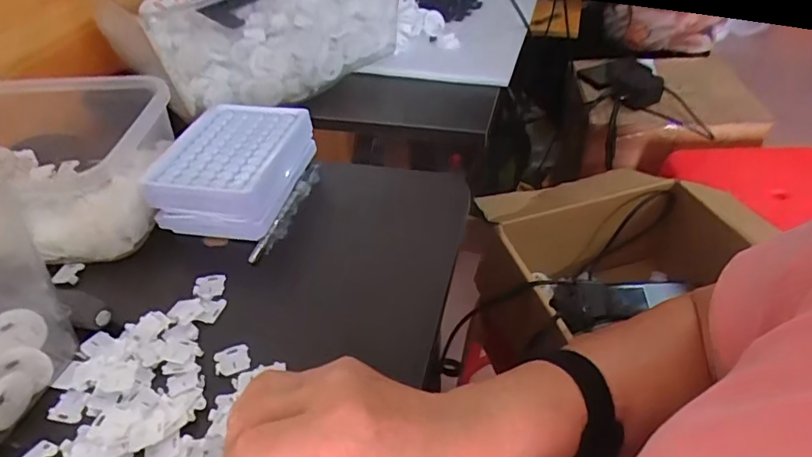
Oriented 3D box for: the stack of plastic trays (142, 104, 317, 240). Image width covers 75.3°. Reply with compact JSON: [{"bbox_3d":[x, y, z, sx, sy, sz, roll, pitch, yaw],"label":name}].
[{"bbox_3d":[-0.149,-0.054,0.463,0.109,0.046,0.133,7,42,11],"label":"stack of plastic trays"}]

